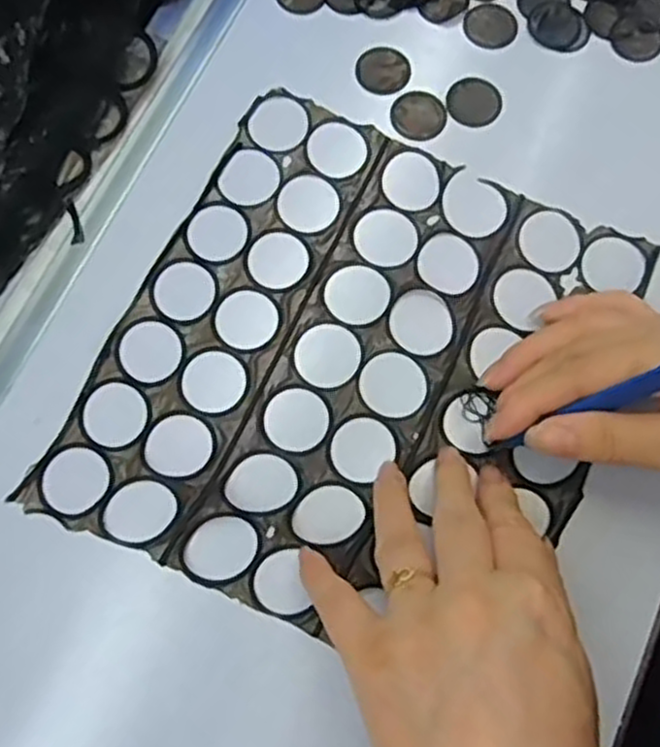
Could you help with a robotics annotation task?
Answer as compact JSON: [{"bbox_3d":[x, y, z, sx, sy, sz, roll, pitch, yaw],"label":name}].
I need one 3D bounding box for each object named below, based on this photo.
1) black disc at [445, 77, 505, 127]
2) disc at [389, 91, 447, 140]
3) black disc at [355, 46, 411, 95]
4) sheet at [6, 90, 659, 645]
[{"bbox_3d":[0.073,-0.139,0.394,0.028,0.004,0.027,0,75,-1],"label":"black disc"},{"bbox_3d":[0.045,-0.131,0.391,0.028,0.004,0.026,0,75,-1],"label":"disc"},{"bbox_3d":[0.028,-0.157,0.398,0.027,0.004,0.028,0,75,-1],"label":"black disc"},{"bbox_3d":[0.012,-0.004,0.355,0.214,0.008,0.230,26,76,5],"label":"sheet"}]

